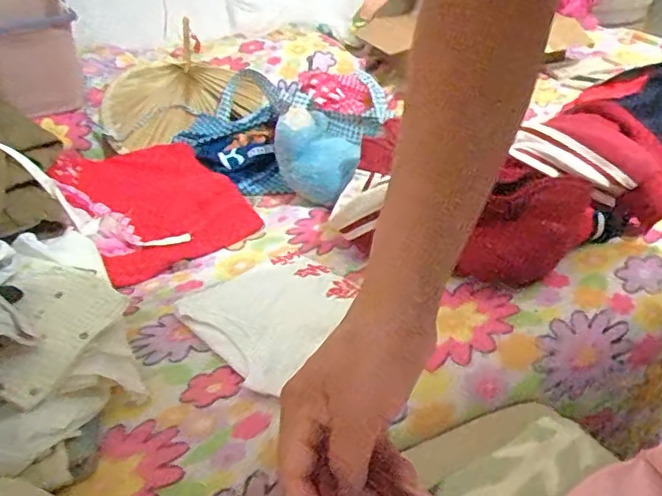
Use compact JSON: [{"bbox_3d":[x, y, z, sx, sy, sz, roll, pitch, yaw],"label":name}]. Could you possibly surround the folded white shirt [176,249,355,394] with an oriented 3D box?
[{"bbox_3d":[-0.062,0.069,0.694,0.177,0.015,0.200,-27,38,-28],"label":"folded white shirt"}]

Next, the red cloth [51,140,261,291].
[{"bbox_3d":[-0.276,-0.083,0.911,0.236,0.072,0.321,-24,36,-23],"label":"red cloth"}]

